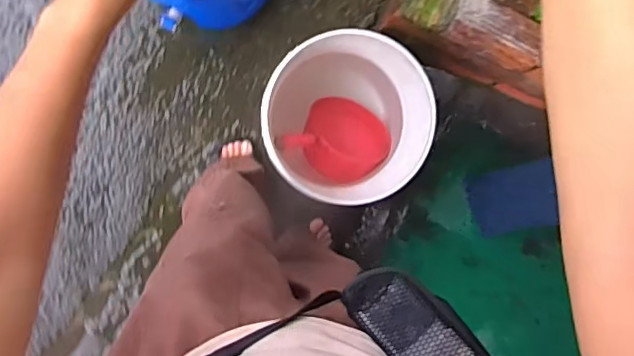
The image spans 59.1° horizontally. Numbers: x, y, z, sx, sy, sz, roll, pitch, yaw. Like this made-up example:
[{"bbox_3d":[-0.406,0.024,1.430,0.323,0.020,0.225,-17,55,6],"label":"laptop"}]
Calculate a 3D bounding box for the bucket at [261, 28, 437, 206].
[{"bbox_3d":[0.049,-0.114,1.112,0.284,0.297,0.292,-6,97,-6],"label":"bucket"}]

